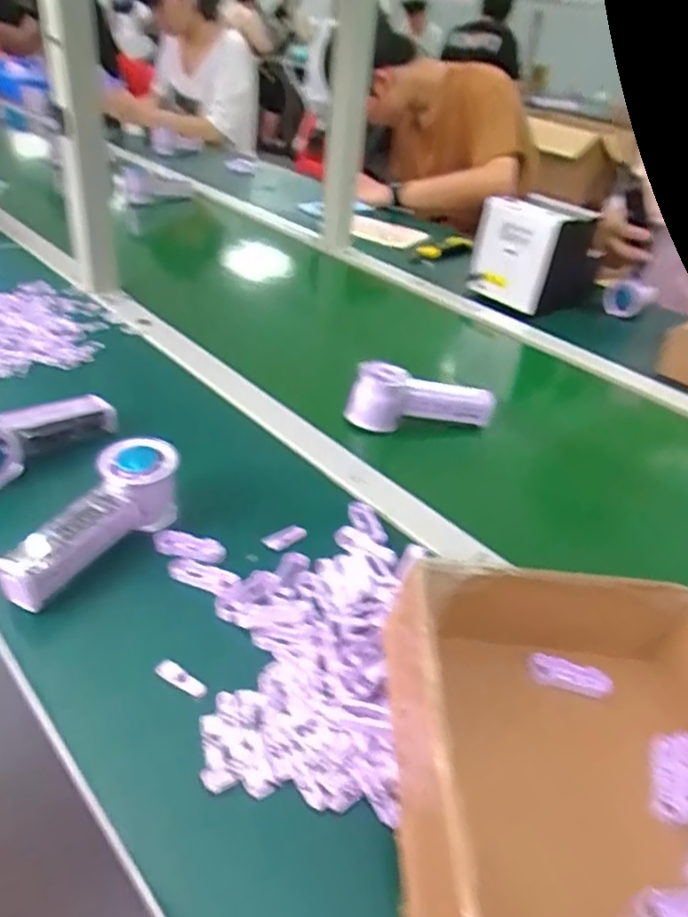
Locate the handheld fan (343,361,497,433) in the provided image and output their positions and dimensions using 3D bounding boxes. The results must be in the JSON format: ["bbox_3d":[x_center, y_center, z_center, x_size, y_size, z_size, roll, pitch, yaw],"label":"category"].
[{"bbox_3d":[0.084,-0.067,0.720,0.162,0.069,0.045,-2,36,-11],"label":"handheld fan"}]

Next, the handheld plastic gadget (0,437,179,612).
[{"bbox_3d":[-0.186,0.050,0.493,0.058,0.062,0.151,16,36,13],"label":"handheld plastic gadget"}]

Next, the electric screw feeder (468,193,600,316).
[{"bbox_3d":[0.308,-0.318,1.028,0.155,0.171,0.142,-27,47,-37],"label":"electric screw feeder"}]

